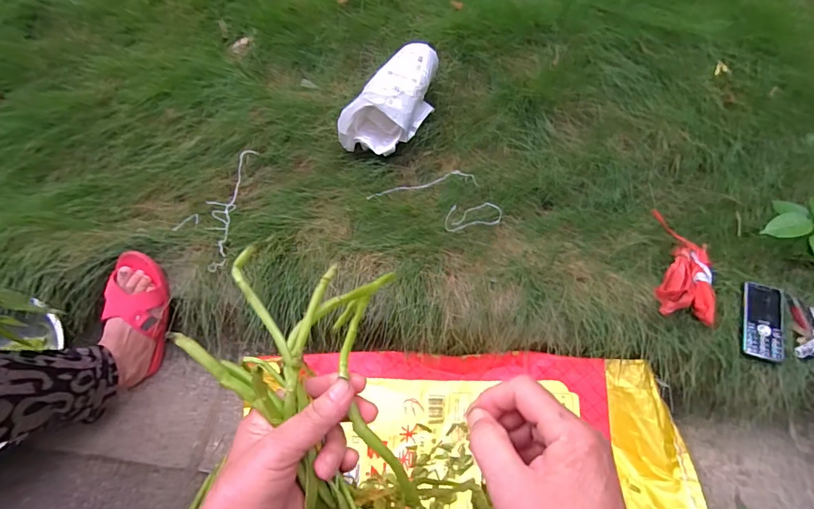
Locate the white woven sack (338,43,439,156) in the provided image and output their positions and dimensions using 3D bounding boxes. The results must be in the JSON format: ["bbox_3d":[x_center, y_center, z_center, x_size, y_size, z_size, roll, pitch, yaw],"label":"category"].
[{"bbox_3d":[-0.012,-0.346,0.982,0.127,0.104,0.300,27,64,17],"label":"white woven sack"}]

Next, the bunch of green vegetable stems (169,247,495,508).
[{"bbox_3d":[-0.038,0.230,0.392,0.136,0.491,0.105,-26,23,-15],"label":"bunch of green vegetable stems"}]

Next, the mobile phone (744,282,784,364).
[{"bbox_3d":[0.566,0.106,0.710,0.056,0.010,0.116,13,71,10],"label":"mobile phone"}]

